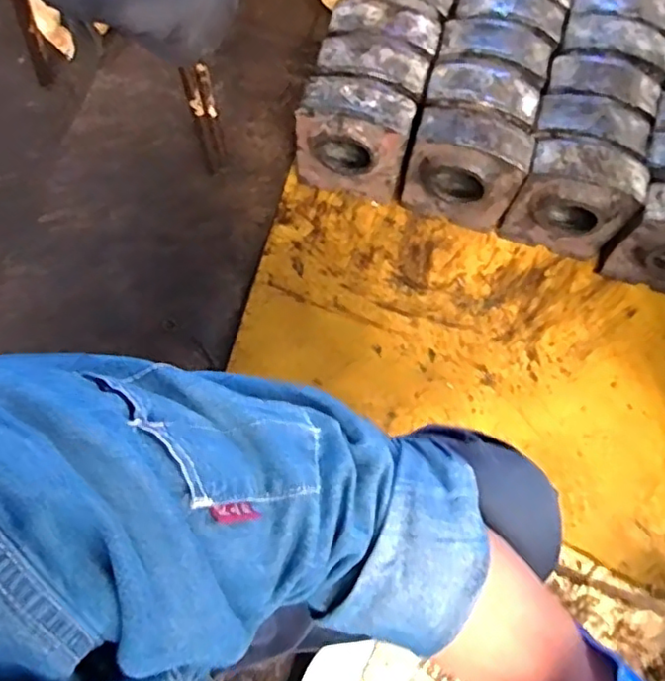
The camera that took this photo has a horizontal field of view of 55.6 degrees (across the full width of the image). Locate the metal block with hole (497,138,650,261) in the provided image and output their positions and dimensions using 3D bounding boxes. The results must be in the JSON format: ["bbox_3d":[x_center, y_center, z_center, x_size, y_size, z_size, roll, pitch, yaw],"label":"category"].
[{"bbox_3d":[0.336,-0.198,0.889,0.149,0.159,0.083,15,74,4],"label":"metal block with hole"}]

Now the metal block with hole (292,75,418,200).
[{"bbox_3d":[0.029,-0.283,0.904,0.153,0.163,0.088,13,73,3],"label":"metal block with hole"}]

